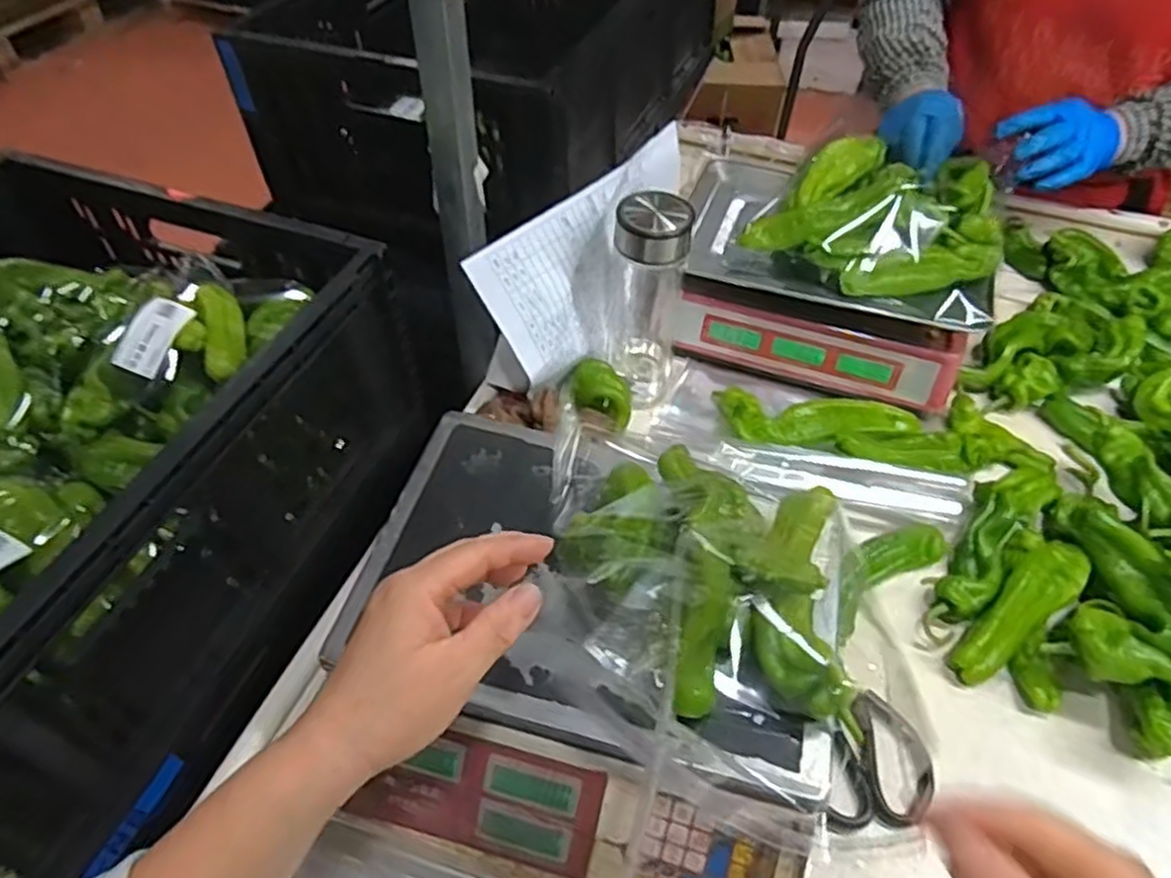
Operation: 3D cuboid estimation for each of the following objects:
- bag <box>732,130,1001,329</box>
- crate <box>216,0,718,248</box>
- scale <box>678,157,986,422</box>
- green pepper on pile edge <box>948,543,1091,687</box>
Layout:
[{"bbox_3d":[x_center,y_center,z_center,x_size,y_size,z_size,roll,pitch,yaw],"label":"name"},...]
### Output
[{"bbox_3d":[0.323,-0.233,0.803,0.245,0.089,0.178,24,54,18],"label":"bag"},{"bbox_3d":[-0.107,-0.554,1.092,0.483,0.268,0.717,22,53,17],"label":"crate"},{"bbox_3d":[0.273,-0.191,0.882,0.339,0.116,0.265,18,52,14],"label":"scale"},{"bbox_3d":[0.370,0.145,0.638,0.155,0.026,0.044,-43,60,-8],"label":"green pepper on pile edge"}]

